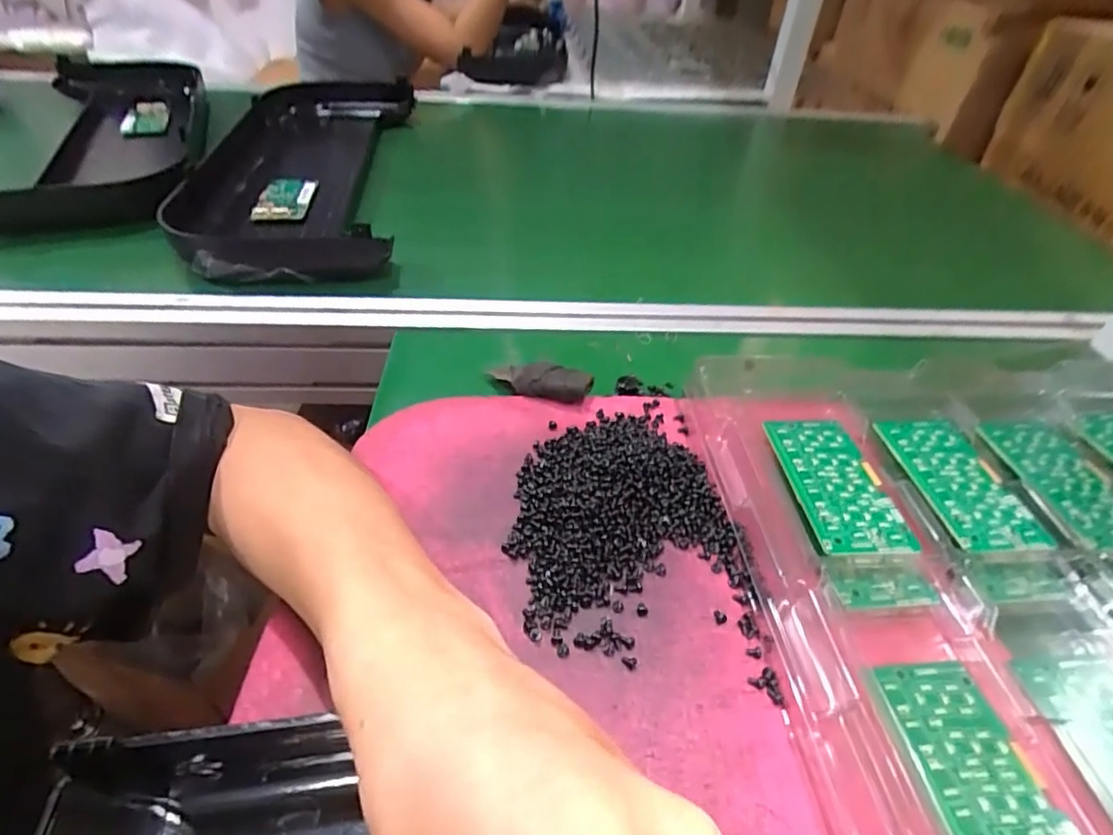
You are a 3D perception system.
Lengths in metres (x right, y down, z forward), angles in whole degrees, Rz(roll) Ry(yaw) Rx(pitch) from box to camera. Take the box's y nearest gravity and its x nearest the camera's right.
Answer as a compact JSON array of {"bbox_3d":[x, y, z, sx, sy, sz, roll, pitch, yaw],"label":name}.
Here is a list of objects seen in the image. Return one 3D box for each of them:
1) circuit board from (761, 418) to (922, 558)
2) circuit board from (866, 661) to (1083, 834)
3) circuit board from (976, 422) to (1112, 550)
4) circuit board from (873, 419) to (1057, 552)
[{"bbox_3d":[0.146,0.034,0.305,0.048,0.006,0.091,0,41,-4],"label":"circuit board"},{"bbox_3d":[0.161,0.137,0.215,0.047,0.004,0.094,1,37,-4],"label":"circuit board"},{"bbox_3d":[0.282,0.034,0.319,0.052,0.004,0.088,-2,42,-7],"label":"circuit board"},{"bbox_3d":[0.215,0.032,0.312,0.049,0.004,0.091,1,41,-4],"label":"circuit board"}]

